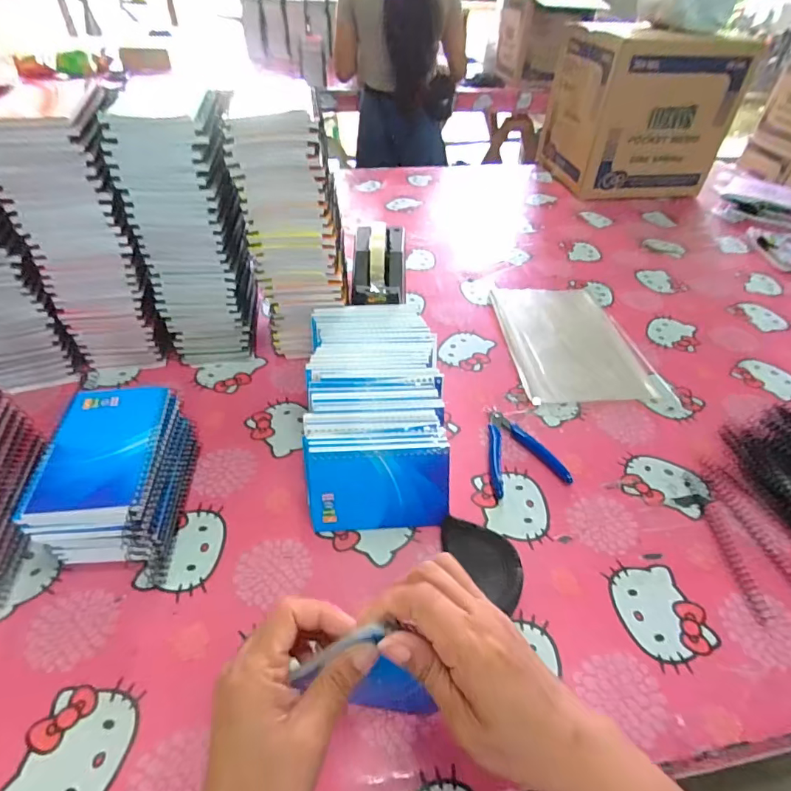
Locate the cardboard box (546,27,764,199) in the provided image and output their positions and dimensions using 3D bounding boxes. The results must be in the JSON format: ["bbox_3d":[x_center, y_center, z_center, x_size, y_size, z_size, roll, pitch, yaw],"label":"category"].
[{"bbox_3d":[0.553,-0.652,1.070,0.300,0.306,0.248,-5,45,-8],"label":"cardboard box"}]

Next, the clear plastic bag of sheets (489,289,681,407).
[{"bbox_3d":[0.254,-0.084,0.677,0.188,0.010,0.252,-1,44,-4],"label":"clear plastic bag of sheets"}]

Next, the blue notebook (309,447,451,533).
[{"bbox_3d":[-0.014,0.090,0.442,0.131,0.079,0.005,-2,12,-4],"label":"blue notebook"}]

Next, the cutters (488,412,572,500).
[{"bbox_3d":[0.132,0.060,0.519,0.082,0.010,0.107,-9,46,-12],"label":"cutters"}]

